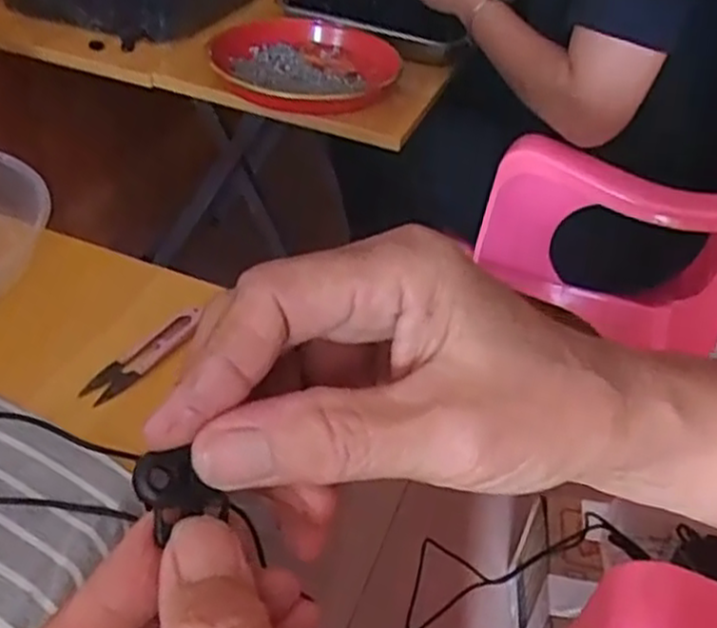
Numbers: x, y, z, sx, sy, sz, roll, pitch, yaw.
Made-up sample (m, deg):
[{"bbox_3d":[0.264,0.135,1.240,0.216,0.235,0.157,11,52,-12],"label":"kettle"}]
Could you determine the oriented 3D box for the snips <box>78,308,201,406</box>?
[{"bbox_3d":[-0.142,0.027,0.500,0.028,0.010,0.097,25,44,20],"label":"snips"}]

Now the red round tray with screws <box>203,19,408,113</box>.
[{"bbox_3d":[-0.072,-0.287,0.853,0.206,0.034,0.193,19,42,14],"label":"red round tray with screws"}]

